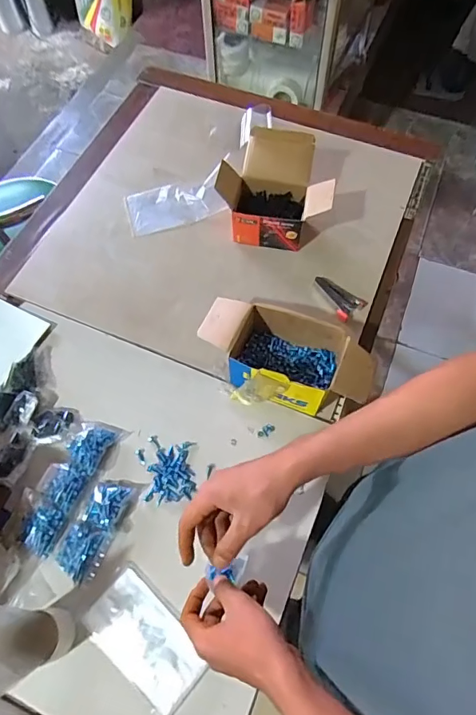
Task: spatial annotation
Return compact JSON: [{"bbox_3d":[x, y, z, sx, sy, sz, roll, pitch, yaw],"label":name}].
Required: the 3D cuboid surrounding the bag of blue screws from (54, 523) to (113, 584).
[{"bbox_3d":[-0.205,0.257,0.601,0.061,0.028,0.064,24,68,11],"label":"bag of blue screws"}]

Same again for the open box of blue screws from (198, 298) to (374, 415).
[{"bbox_3d":[0.065,0.010,0.674,0.243,0.102,0.126,18,67,8],"label":"open box of blue screws"}]

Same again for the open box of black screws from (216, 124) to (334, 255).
[{"bbox_3d":[0.068,-0.295,0.807,0.187,0.118,0.160,11,66,5],"label":"open box of black screws"}]

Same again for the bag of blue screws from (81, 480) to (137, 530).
[{"bbox_3d":[-0.180,0.200,0.623,0.052,0.027,0.065,15,66,7],"label":"bag of blue screws"}]

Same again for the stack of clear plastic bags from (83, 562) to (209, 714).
[{"bbox_3d":[-0.112,0.348,0.562,0.153,0.016,0.086,38,71,16],"label":"stack of clear plastic bags"}]

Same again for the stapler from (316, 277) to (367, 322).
[{"bbox_3d":[0.170,-0.109,0.777,0.056,0.017,0.091,-36,70,-15],"label":"stapler"}]

